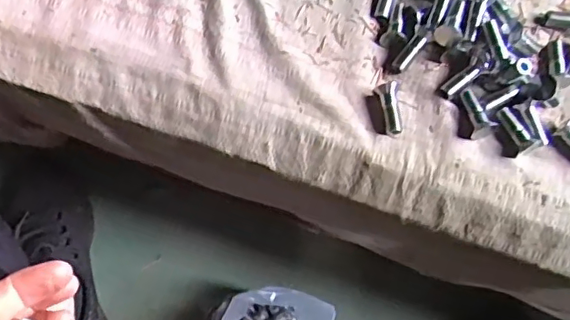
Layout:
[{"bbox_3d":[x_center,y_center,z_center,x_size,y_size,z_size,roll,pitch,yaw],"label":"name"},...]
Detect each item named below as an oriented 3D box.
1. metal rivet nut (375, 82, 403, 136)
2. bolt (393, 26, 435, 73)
[{"bbox_3d":[0.074,-0.036,0.401,0.016,0.014,0.037,-3,74,-6],"label":"metal rivet nut"},{"bbox_3d":[0.094,-0.081,0.419,0.012,0.008,0.038,39,96,9],"label":"bolt"}]

